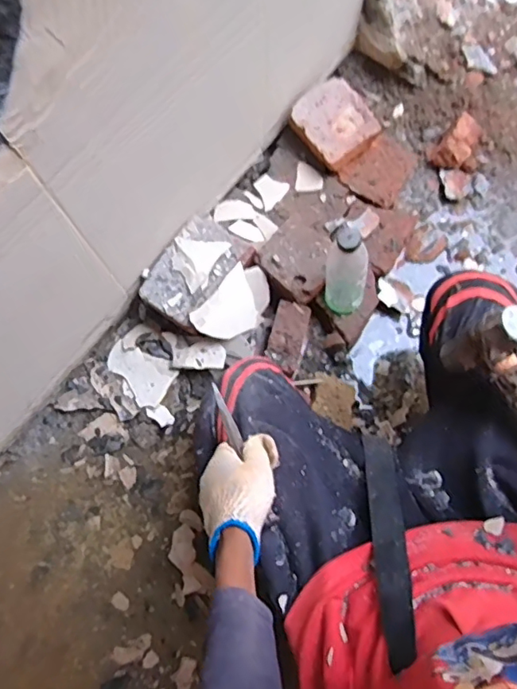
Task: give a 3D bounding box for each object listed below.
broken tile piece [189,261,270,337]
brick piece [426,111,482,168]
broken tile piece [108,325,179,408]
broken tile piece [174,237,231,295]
[{"bbox_3d":[-0.033,-0.058,0.810,0.082,0.010,0.125,46,74,-21],"label":"broken tile piece"},{"bbox_3d":[0.335,-0.342,0.917,0.063,0.054,0.082,28,77,8],"label":"brick piece"},{"bbox_3d":[-0.181,0.034,0.856,0.084,0.015,0.118,-40,78,-9],"label":"broken tile piece"},{"bbox_3d":[-0.088,-0.118,0.806,0.077,0.009,0.078,8,75,3],"label":"broken tile piece"}]

